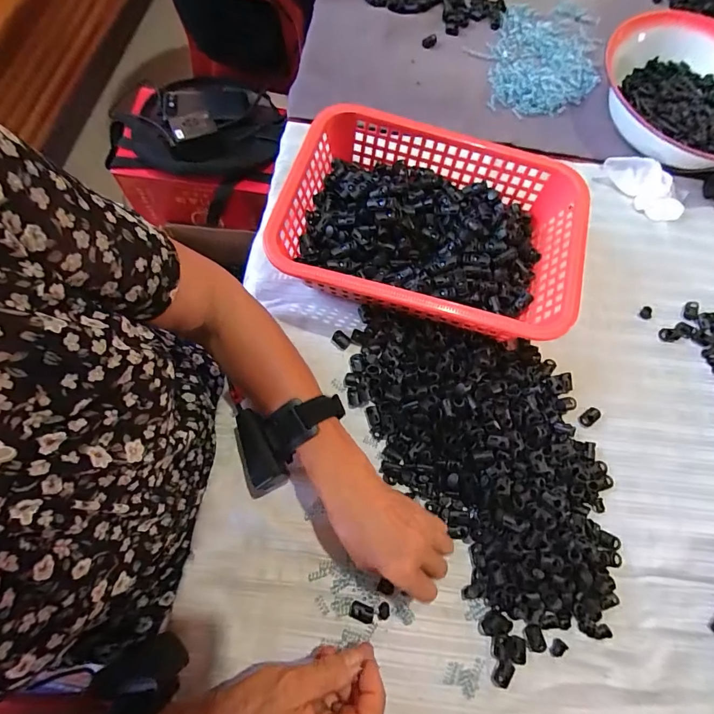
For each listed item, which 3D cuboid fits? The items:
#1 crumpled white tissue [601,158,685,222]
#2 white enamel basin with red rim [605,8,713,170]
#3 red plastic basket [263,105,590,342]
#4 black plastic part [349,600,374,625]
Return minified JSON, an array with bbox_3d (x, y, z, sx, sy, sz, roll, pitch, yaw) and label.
[{"bbox_3d":[0.369,-0.218,0.535,0.041,0.034,0.106,-36,77,-13],"label":"crumpled white tissue"},{"bbox_3d":[0.449,-0.351,0.565,0.243,0.076,0.215,29,72,7],"label":"white enamel basin with red rim"},{"bbox_3d":[0.078,-0.134,0.449,0.299,0.078,0.217,16,71,3],"label":"red plastic basket"},{"bbox_3d":[0.005,0.227,0.371,0.021,0.004,0.016,17,71,3],"label":"black plastic part"}]

